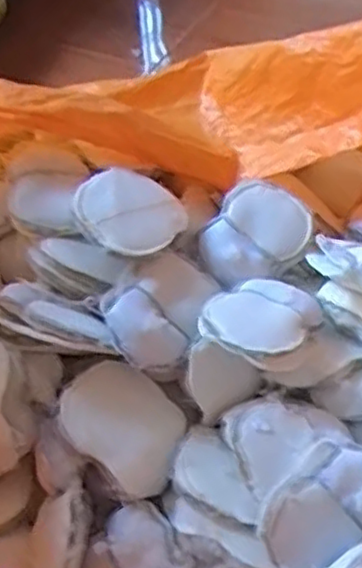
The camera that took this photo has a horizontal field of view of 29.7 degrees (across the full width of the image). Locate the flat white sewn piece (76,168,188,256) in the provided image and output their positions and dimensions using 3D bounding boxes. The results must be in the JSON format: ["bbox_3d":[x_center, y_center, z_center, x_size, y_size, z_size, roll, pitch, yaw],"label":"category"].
[{"bbox_3d":[-0.072,-0.106,0.985,0.136,0.029,0.158,52,51,-5],"label":"flat white sewn piece"}]

